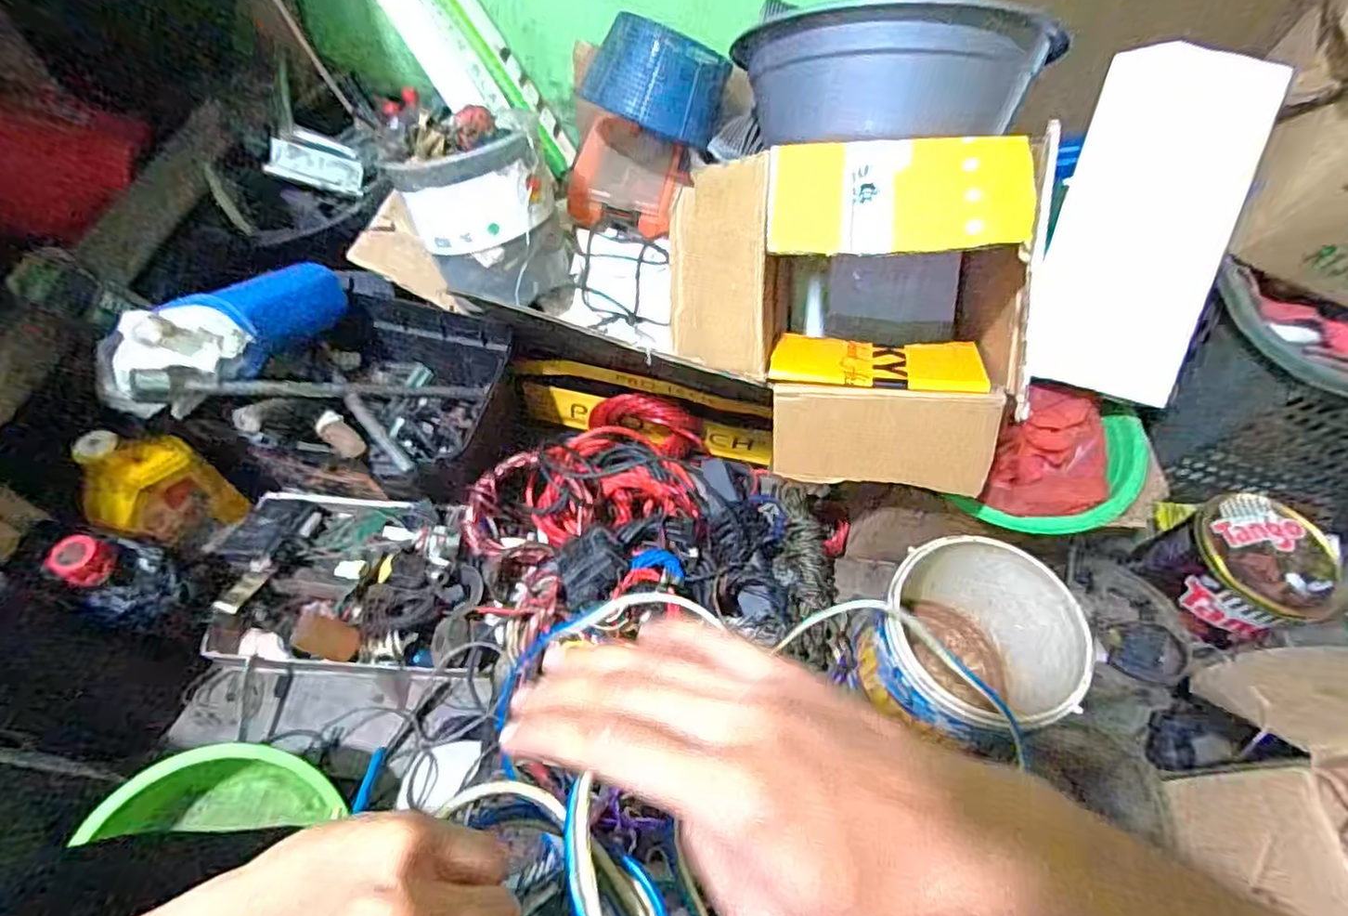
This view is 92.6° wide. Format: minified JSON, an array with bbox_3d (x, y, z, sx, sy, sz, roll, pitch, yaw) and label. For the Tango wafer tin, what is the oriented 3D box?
[{"bbox_3d":[0.664,0.130,0.757,0.178,0.118,0.147,-18,61,-15],"label":"Tango wafer tin"}]

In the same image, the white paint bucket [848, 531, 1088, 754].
[{"bbox_3d":[0.296,0.203,0.682,0.183,0.194,0.182,2,58,-3],"label":"white paint bucket"}]

